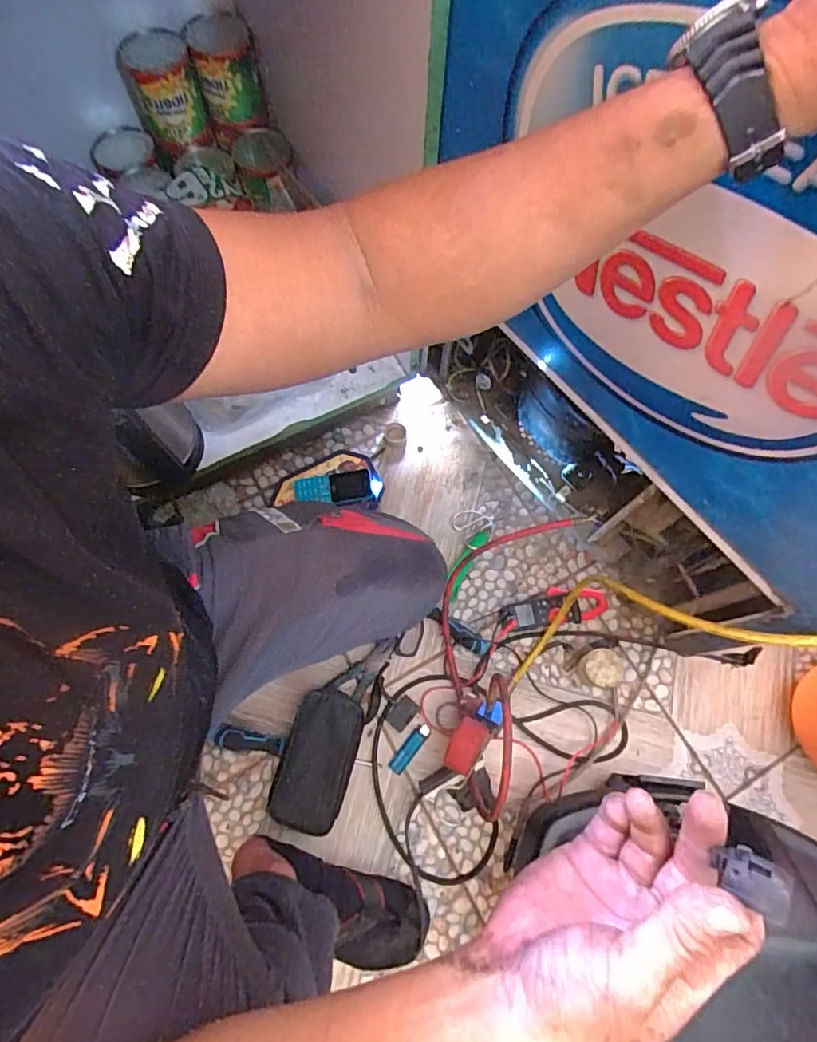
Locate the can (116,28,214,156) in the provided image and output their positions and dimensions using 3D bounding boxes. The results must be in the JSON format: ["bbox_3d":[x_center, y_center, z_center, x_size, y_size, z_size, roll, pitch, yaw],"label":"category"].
[{"bbox_3d":[-0.389,-0.687,0.862,0.106,0.136,0.095,-22,73,-9],"label":"can"}]

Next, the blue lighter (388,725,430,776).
[{"bbox_3d":[0.002,0.345,0.806,0.024,0.011,0.080,37,74,11],"label":"blue lighter"}]

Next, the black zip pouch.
[{"bbox_3d":[-0.130,0.348,0.775,0.103,0.028,0.190,18,81,-10],"label":"black zip pouch"}]

